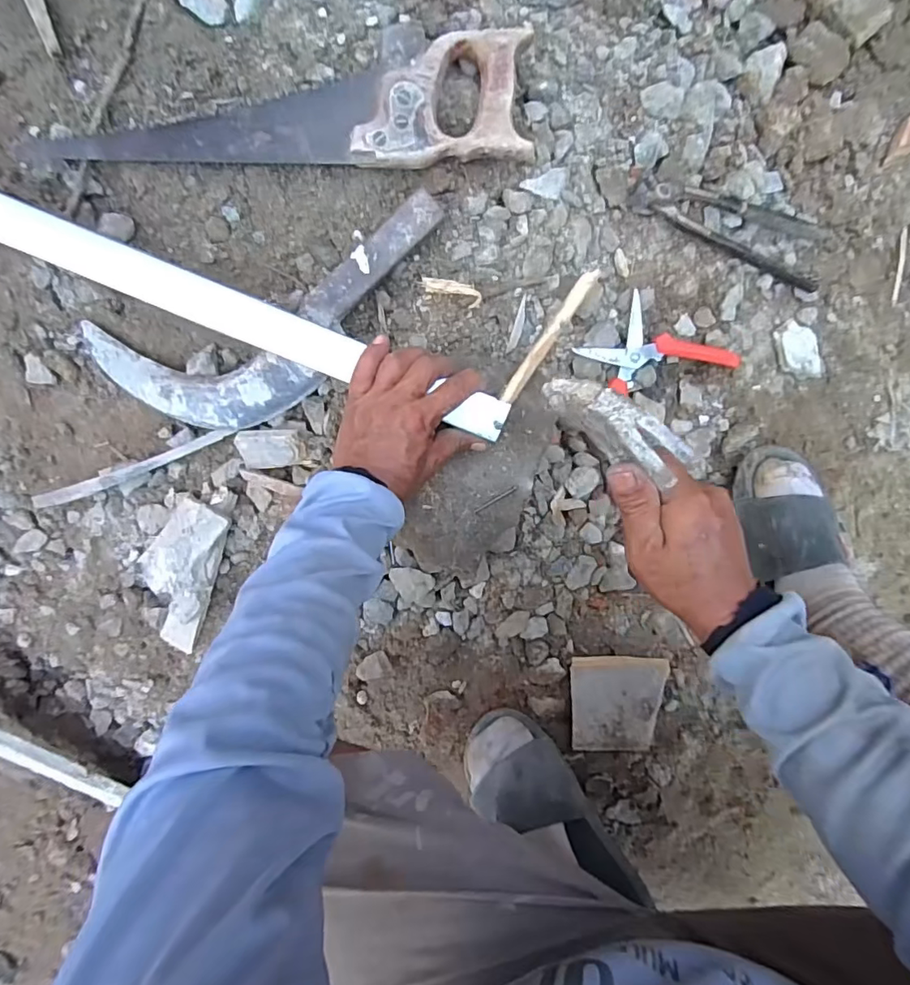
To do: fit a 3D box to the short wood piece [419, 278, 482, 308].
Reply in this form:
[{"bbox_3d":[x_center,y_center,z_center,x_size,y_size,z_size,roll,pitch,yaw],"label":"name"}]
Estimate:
[{"bbox_3d":[-0.003,-0.189,0.505,0.060,0.016,0.020,20,96,13],"label":"short wood piece"}]

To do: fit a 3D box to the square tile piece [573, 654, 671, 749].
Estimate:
[{"bbox_3d":[0.176,0.228,0.577,0.098,0.009,0.101,-2,93,9],"label":"square tile piece"}]

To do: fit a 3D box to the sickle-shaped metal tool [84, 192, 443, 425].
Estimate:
[{"bbox_3d":[-0.167,-0.145,0.503,0.346,0.058,0.128,-17,97,1],"label":"sickle-shaped metal tool"}]

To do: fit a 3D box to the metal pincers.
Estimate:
[{"bbox_3d":[0.273,-0.266,0.534,0.223,0.025,0.067,13,97,-16],"label":"metal pincers"}]

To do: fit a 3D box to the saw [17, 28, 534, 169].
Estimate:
[{"bbox_3d":[-0.146,-0.322,0.457,0.414,0.018,0.097,-5,97,0],"label":"saw"}]

